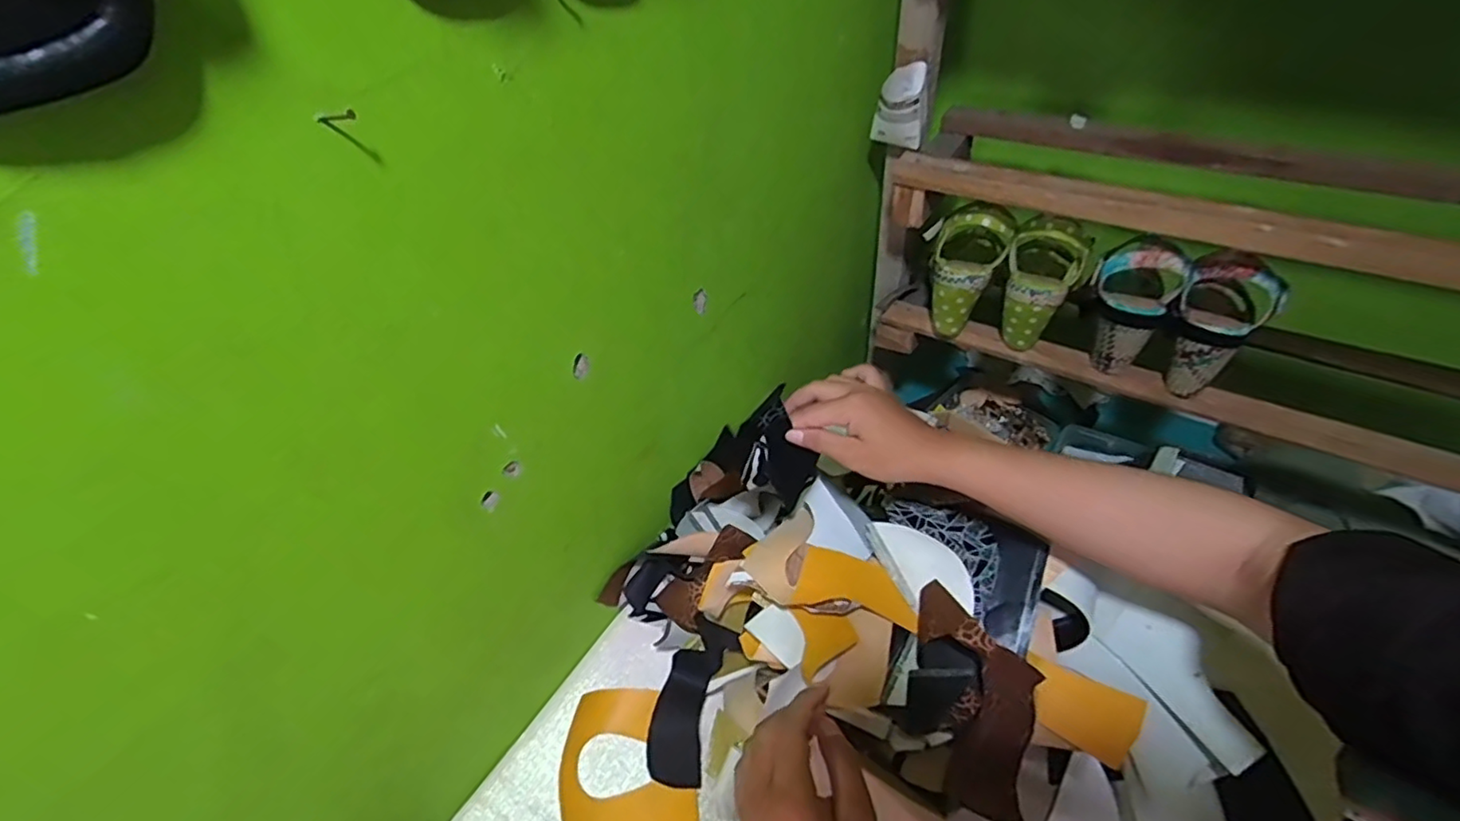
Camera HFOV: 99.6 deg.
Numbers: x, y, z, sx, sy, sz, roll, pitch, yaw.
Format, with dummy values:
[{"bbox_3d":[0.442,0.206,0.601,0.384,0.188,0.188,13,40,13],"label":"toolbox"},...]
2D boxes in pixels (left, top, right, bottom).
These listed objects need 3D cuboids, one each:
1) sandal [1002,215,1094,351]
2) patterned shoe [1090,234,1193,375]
[{"bbox_3d":[0.346,-0.142,0.692,0.079,0.142,0.065,19,10,23],"label":"sandal"},{"bbox_3d":[0.431,-0.114,0.665,0.083,0.128,0.089,22,49,25],"label":"patterned shoe"}]

